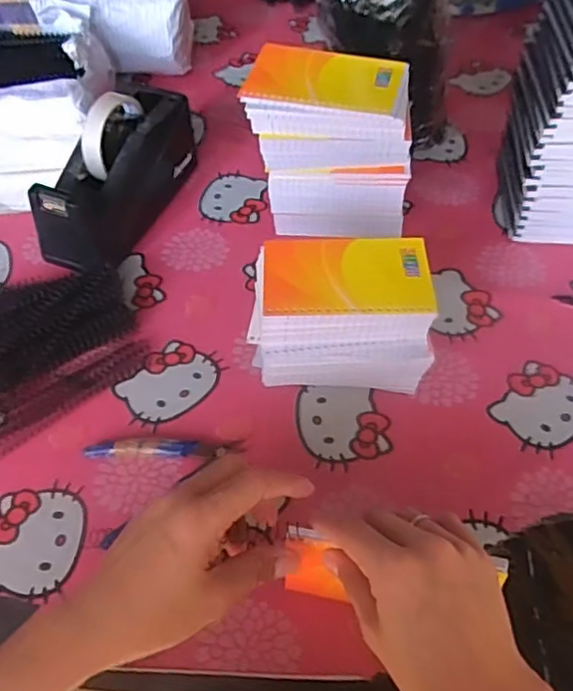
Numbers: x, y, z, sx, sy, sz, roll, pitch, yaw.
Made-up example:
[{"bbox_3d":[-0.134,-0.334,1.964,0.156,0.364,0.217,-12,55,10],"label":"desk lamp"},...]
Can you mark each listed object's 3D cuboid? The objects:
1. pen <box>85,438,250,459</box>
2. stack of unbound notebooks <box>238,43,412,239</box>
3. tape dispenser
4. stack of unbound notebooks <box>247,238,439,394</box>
[{"bbox_3d":[-0.094,0.081,0.485,0.120,0.015,0.017,0,53,1],"label":"pen"},{"bbox_3d":[0.042,-0.178,0.593,0.149,0.164,0.086,8,53,7],"label":"stack of unbound notebooks"},{"bbox_3d":[-0.172,-0.171,0.622,0.078,0.113,0.217,15,55,12],"label":"tape dispenser"},{"bbox_3d":[0.044,-0.022,0.516,0.136,0.093,0.096,-1,53,0],"label":"stack of unbound notebooks"}]

